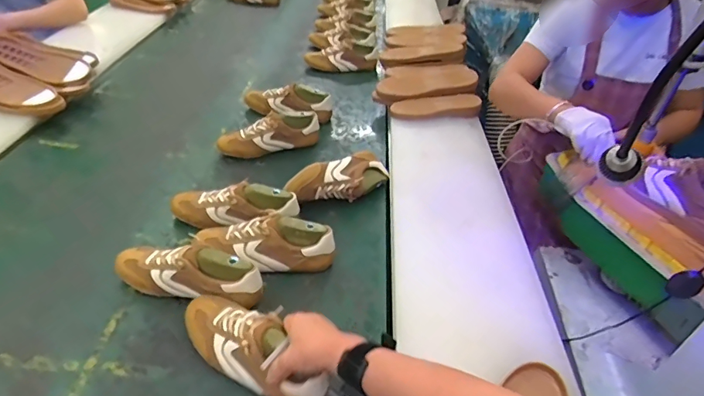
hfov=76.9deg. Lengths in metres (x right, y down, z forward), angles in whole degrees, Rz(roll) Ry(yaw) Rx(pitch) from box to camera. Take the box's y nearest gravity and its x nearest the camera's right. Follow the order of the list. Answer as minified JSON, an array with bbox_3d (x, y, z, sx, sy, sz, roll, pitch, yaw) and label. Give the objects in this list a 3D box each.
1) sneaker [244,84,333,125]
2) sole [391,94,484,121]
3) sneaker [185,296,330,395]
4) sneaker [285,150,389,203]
[{"bbox_3d":[-0.178,-0.263,1.208,0.246,0.077,0.080,6,39,1],"label":"sneaker"},{"bbox_3d":[0.227,-0.239,1.177,0.241,0.044,0.069,1,39,-7],"label":"sole"},{"bbox_3d":[-0.141,0.204,0.612,0.244,0.085,0.077,26,44,27],"label":"sneaker"},{"bbox_3d":[-0.028,-0.043,0.944,0.240,0.074,0.080,-16,44,-24],"label":"sneaker"}]

